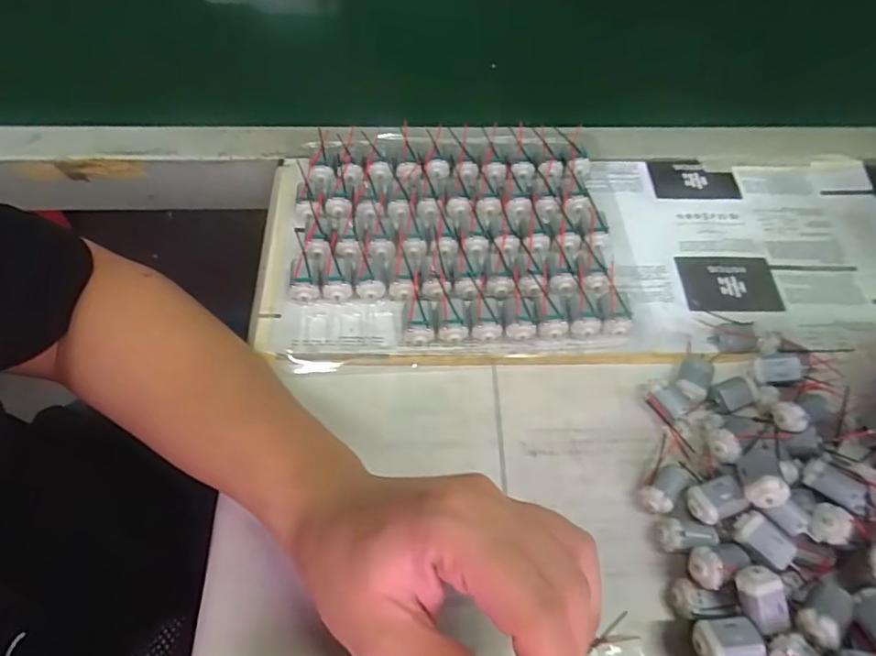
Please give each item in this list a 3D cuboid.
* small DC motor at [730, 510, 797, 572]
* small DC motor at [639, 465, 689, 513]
[{"bbox_3d":[0.167,0.109,0.272,0.017,0.011,0.028,-35,67,-21],"label":"small DC motor"},{"bbox_3d":[0.128,0.093,0.303,0.031,0.019,0.017,-33,67,-20],"label":"small DC motor"}]

